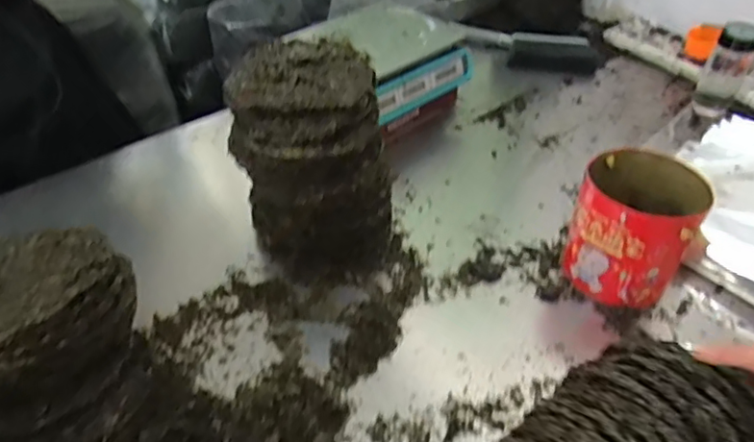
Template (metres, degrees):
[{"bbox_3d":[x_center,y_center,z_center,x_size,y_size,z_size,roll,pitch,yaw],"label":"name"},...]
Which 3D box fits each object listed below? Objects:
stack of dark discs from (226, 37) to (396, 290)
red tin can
[{"bbox_3d":[-0.087,-0.077,0.891,0.238,0.321,0.207,1,43,0],"label":"stack of dark discs"},{"bbox_3d":[0.381,0.008,0.884,0.157,0.192,0.146,1,43,-1],"label":"red tin can"}]

